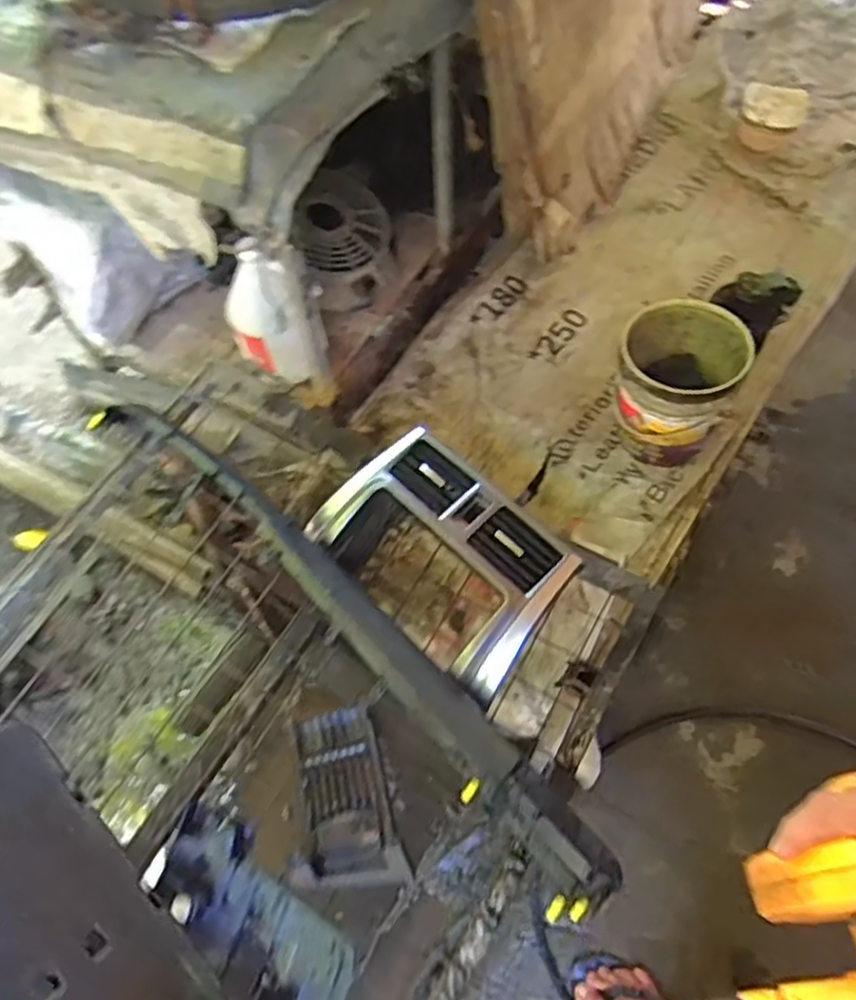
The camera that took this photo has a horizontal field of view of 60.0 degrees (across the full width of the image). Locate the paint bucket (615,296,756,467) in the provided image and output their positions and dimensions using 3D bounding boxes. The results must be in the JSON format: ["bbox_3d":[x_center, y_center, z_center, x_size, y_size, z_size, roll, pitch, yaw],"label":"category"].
[{"bbox_3d":[0.402,-0.194,1.238,0.182,0.221,0.189,0,62,1],"label":"paint bucket"}]

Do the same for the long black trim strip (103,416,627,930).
[{"bbox_3d":[-0.119,0.118,0.836,0.095,0.067,0.817,-42,69,-19],"label":"long black trim strip"}]

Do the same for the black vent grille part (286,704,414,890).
[{"bbox_3d":[-0.084,0.312,0.787,0.114,0.035,0.175,-3,62,0],"label":"black vent grille part"}]

